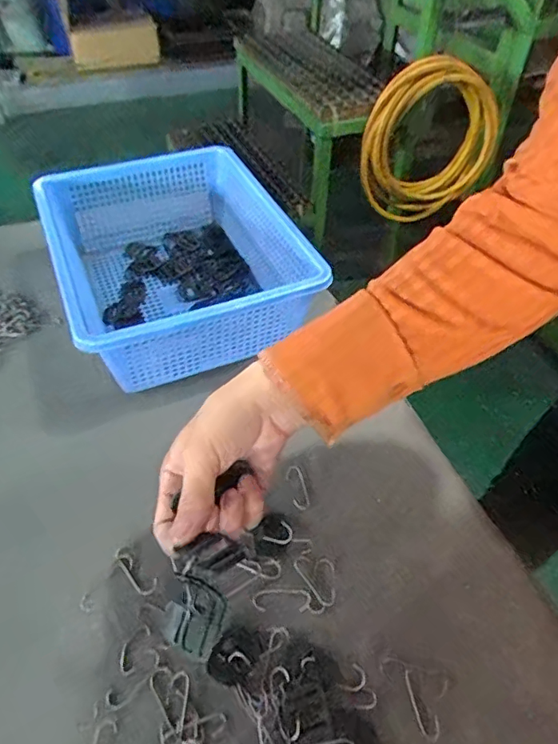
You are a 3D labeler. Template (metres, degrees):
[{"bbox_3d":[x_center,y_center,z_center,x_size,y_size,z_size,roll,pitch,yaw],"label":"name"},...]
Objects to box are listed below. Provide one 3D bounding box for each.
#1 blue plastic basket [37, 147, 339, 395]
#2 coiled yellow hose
[{"bbox_3d":[-0.113,-0.121,0.579,0.231,0.104,0.293,-18,50,-17],"label":"blue plastic basket"},{"bbox_3d":[0.381,-0.574,1.363,0.365,0.391,0.080,-12,49,-12],"label":"coiled yellow hose"}]

